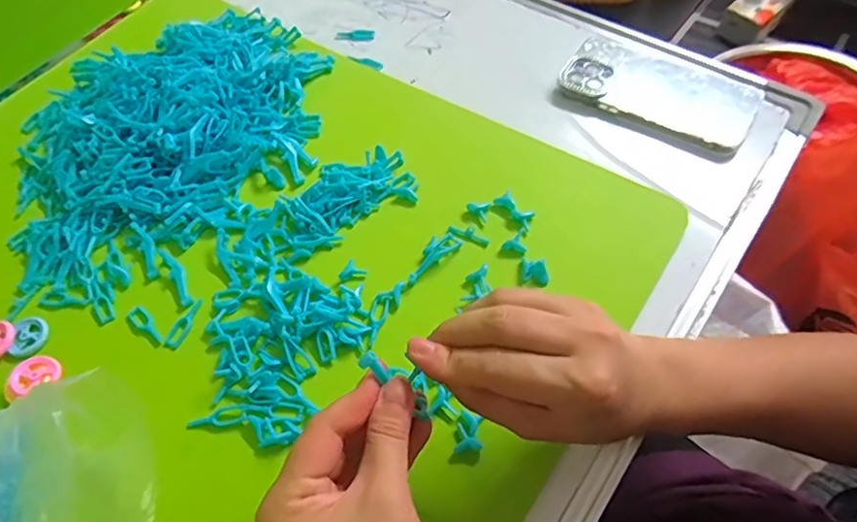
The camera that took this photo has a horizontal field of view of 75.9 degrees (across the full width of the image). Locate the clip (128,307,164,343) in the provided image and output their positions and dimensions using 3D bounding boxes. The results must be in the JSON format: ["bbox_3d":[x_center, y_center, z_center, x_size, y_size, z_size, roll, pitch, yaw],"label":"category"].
[{"bbox_3d":[-0.204,0.046,0.399,0.037,0.004,0.012,34,65,24],"label":"clip"}]

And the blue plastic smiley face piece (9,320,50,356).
[{"bbox_3d":[-0.288,0.055,0.397,0.025,0.004,0.029,-9,56,-1],"label":"blue plastic smiley face piece"}]

